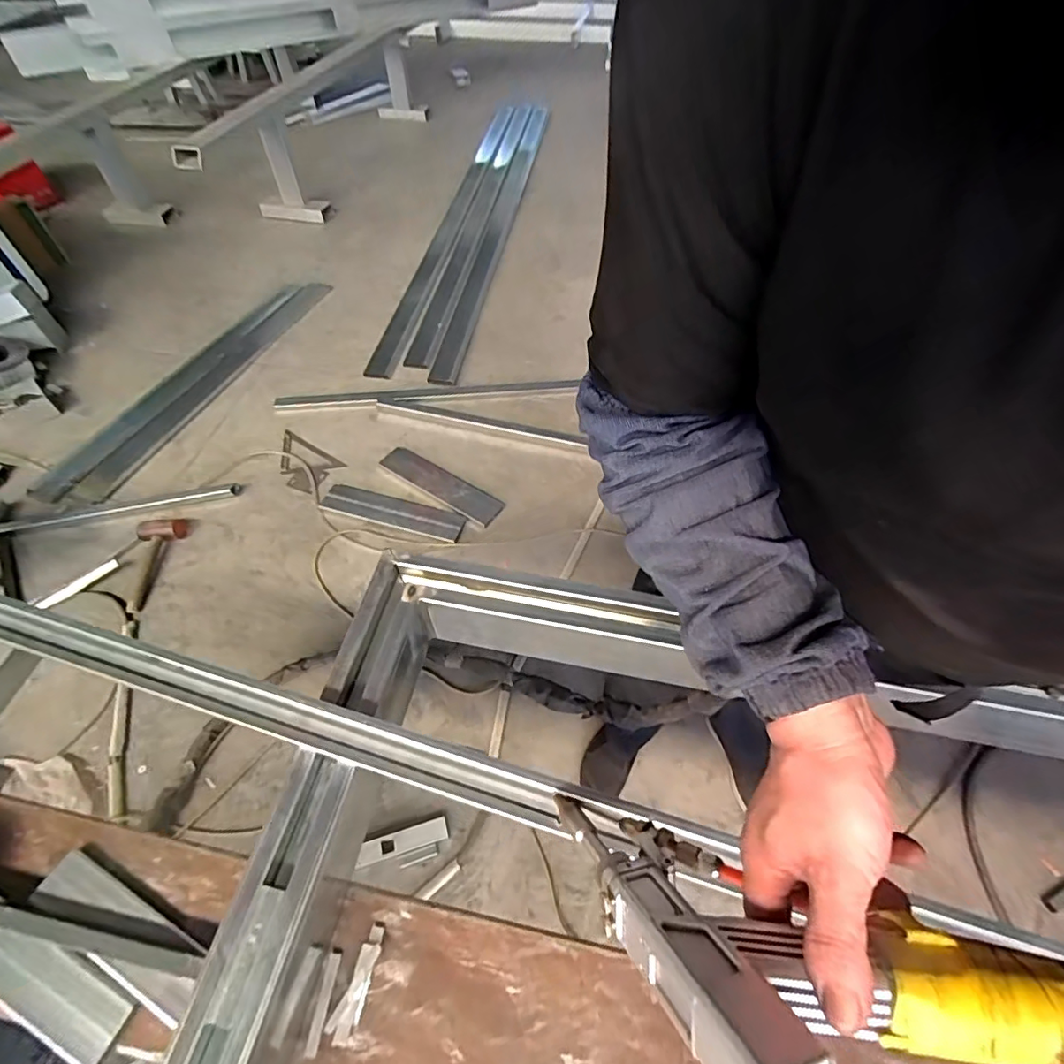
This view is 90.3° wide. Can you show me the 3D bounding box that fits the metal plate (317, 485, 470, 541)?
[{"bbox_3d":[-0.425,-0.065,1.615,0.444,0.021,0.101,14,55,10],"label":"metal plate"}]

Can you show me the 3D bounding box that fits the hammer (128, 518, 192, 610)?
[{"bbox_3d":[-1.057,0.077,1.490,0.131,0.050,0.290,-12,54,-9],"label":"hammer"}]

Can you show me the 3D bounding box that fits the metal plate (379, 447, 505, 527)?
[{"bbox_3d":[-0.297,-0.155,1.687,0.462,0.013,0.099,29,60,26],"label":"metal plate"}]

